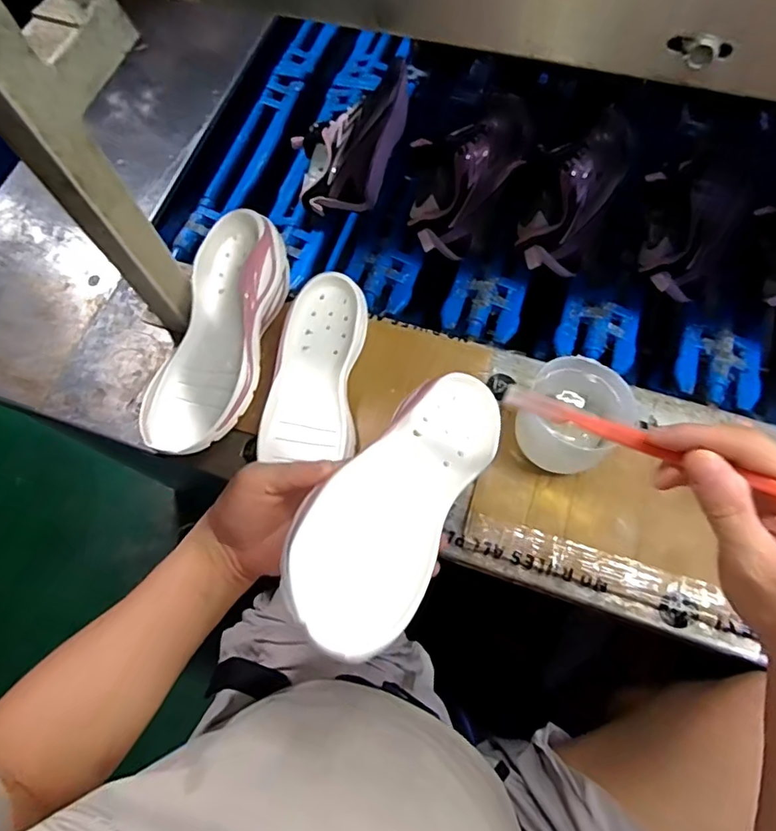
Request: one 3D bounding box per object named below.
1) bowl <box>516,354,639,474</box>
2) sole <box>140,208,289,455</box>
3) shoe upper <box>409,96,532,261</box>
[{"bbox_3d":[0.176,-0.001,0.510,0.086,0.086,0.094,-1,69,3],"label":"bowl"},{"bbox_3d":[-0.178,-0.085,0.561,0.110,0.063,0.255,17,84,9],"label":"sole"},{"bbox_3d":[0.110,-0.327,0.675,0.112,0.075,0.271,31,73,14],"label":"shoe upper"}]

